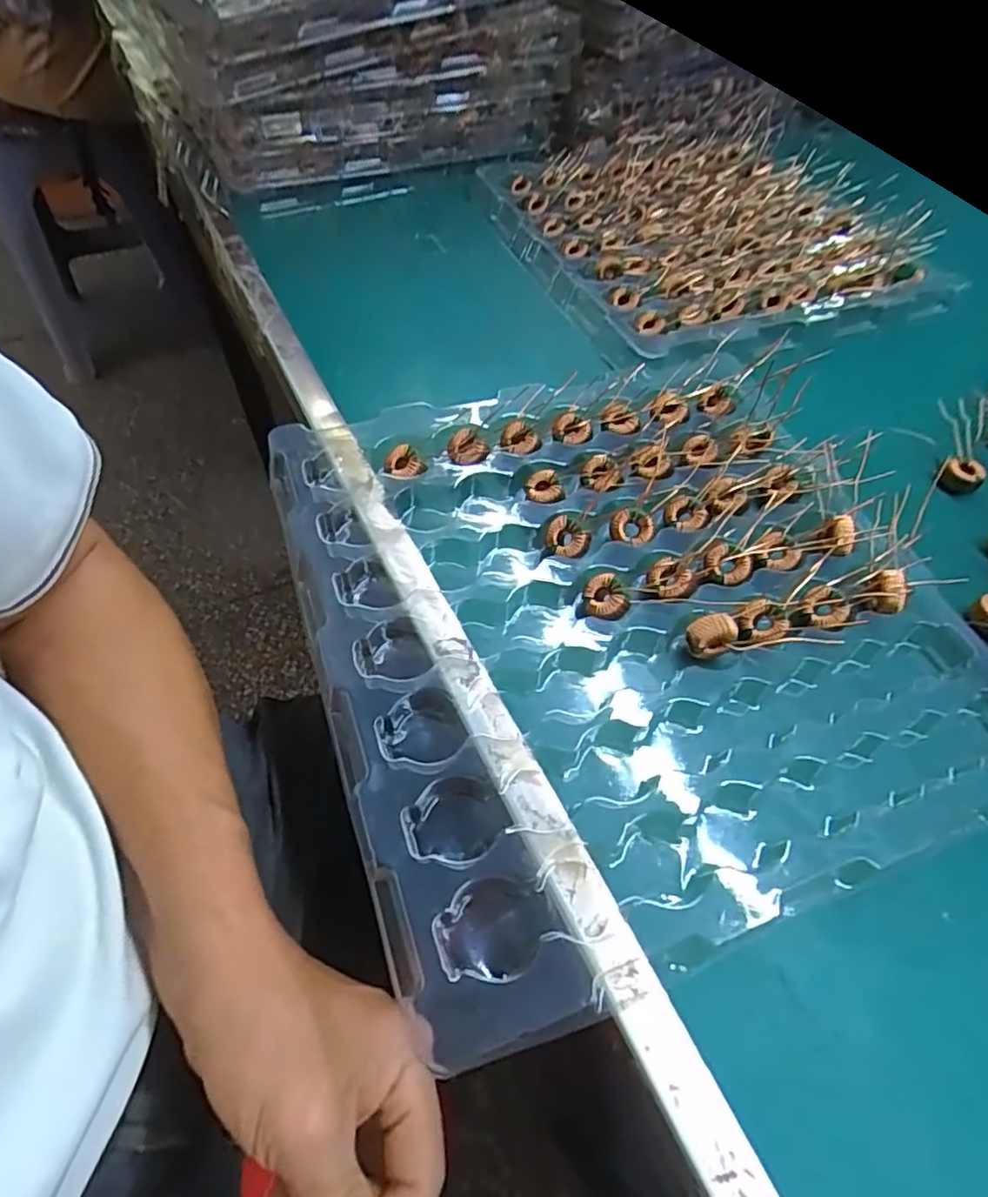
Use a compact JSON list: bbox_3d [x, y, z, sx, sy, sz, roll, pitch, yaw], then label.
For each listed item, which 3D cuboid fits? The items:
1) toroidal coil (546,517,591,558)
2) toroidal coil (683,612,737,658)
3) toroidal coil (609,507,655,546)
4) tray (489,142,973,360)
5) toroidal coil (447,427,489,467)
[{"bbox_3d":[0.036,-0.030,0.307,0.018,0.008,0.023,-31,64,-21],"label":"toroidal coil"},{"bbox_3d":[0.097,0.017,0.281,0.020,0.017,0.013,2,57,-2],"label":"toroidal coil"},{"bbox_3d":[0.069,-0.036,0.315,0.022,0.007,0.019,16,57,7],"label":"toroidal coil"},{"bbox_3d":[0.169,-0.311,0.522,0.278,0.034,0.320,-19,60,-15],"label":"tray"},{"bbox_3d":[-0.015,-0.081,0.338,0.019,0.007,0.021,-24,61,-18],"label":"toroidal coil"}]

